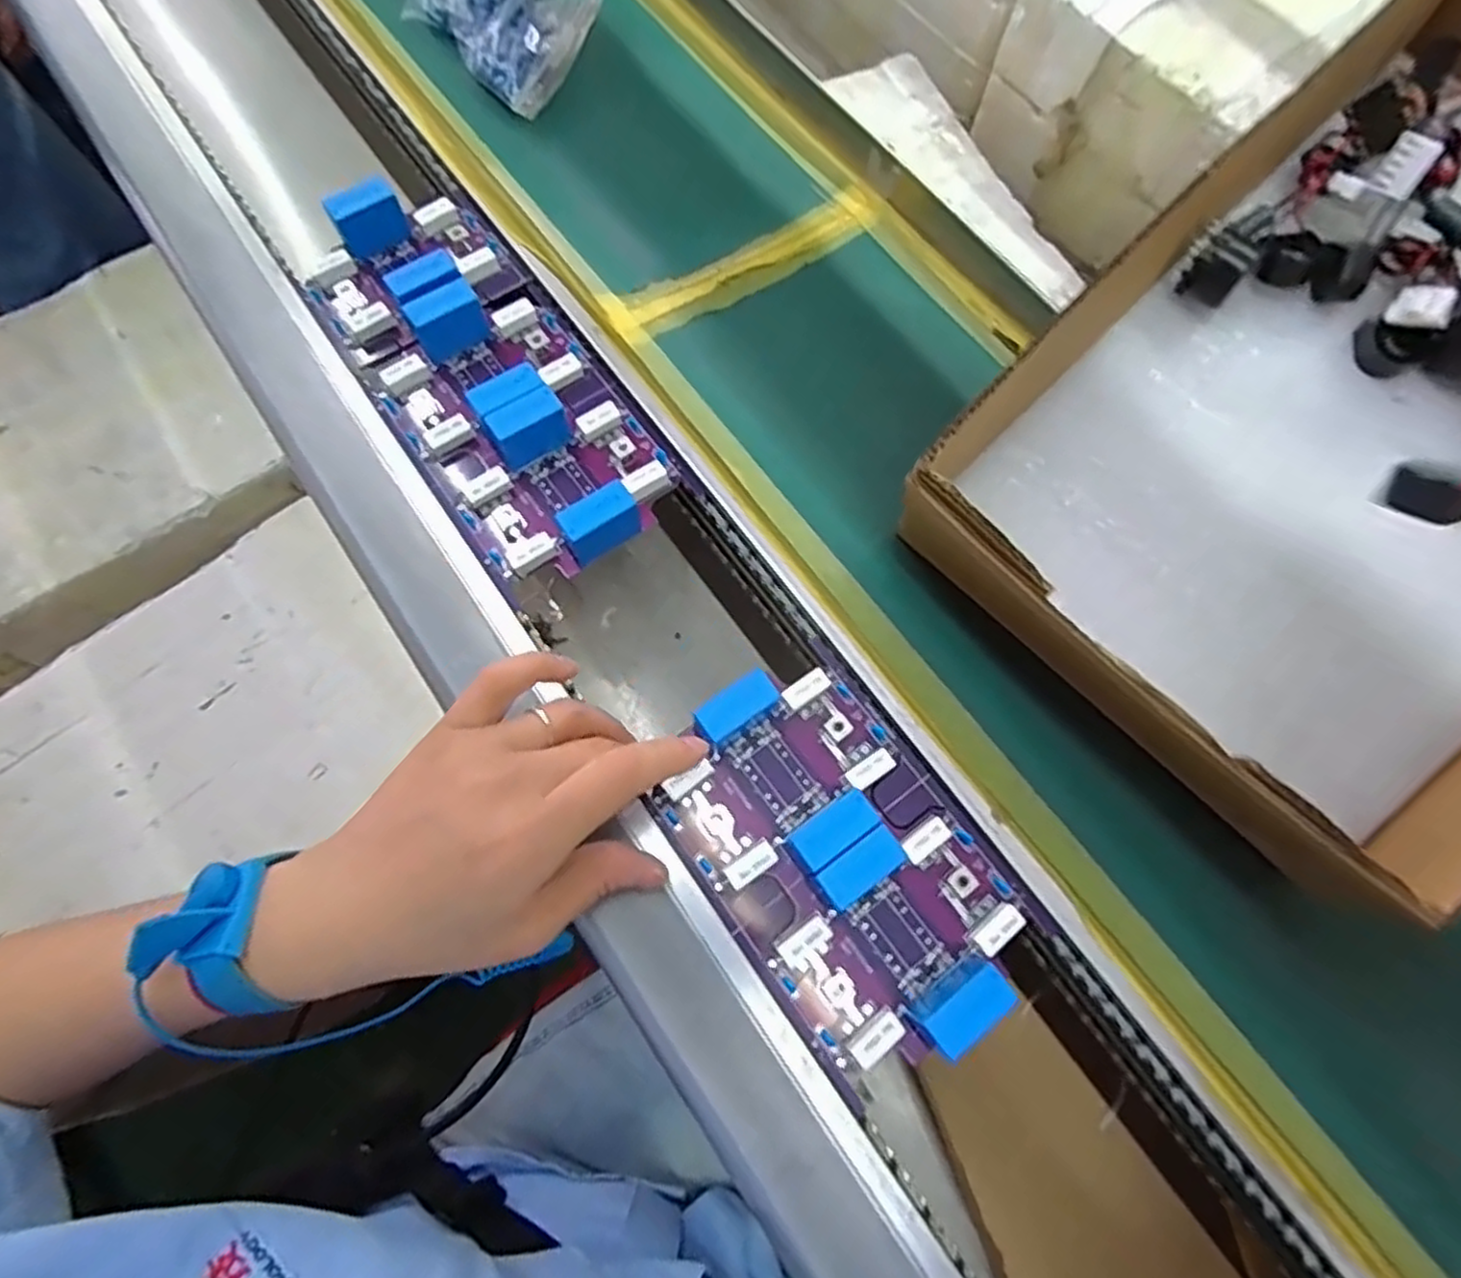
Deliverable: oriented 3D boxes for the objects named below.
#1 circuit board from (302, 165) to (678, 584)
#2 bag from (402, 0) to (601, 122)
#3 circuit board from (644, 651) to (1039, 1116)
[{"bbox_3d":[-0.126,-0.138,0.370,0.103,0.034,0.235,-34,75,-13],"label":"circuit board"},{"bbox_3d":[-0.134,-0.380,0.442,0.112,0.035,0.101,36,73,10],"label":"bag"},{"bbox_3d":[0.047,0.087,0.300,0.108,0.030,0.154,-33,75,-12],"label":"circuit board"}]

